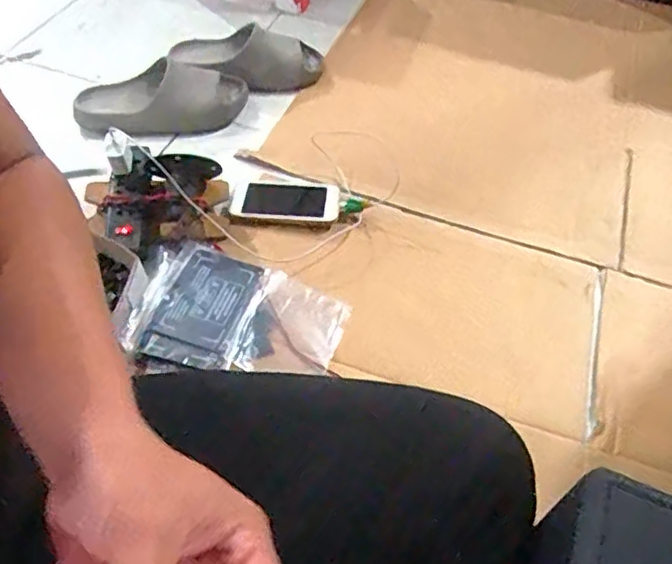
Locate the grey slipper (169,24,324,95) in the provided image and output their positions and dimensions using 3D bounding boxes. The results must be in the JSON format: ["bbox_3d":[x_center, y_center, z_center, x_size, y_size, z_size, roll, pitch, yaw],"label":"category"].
[{"bbox_3d":[-0.153,-0.392,1.110,0.260,0.071,0.109,-1,52,-5],"label":"grey slipper"}]

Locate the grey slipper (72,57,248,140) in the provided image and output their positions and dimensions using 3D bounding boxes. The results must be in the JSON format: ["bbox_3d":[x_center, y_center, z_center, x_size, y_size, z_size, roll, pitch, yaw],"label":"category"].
[{"bbox_3d":[-0.291,-0.298,1.036,0.273,0.079,0.108,1,52,-4],"label":"grey slipper"}]

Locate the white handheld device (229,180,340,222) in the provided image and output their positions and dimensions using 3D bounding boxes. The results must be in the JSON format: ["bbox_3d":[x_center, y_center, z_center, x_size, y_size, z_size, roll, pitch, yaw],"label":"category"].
[{"bbox_3d":[-0.076,-0.122,0.933,0.158,0.015,0.080,5,52,1],"label":"white handheld device"}]

